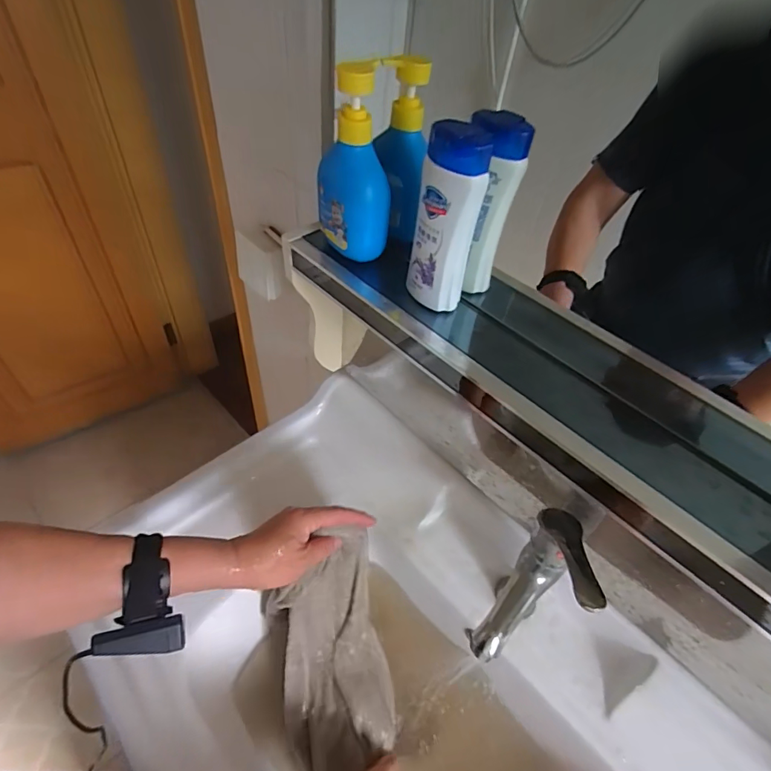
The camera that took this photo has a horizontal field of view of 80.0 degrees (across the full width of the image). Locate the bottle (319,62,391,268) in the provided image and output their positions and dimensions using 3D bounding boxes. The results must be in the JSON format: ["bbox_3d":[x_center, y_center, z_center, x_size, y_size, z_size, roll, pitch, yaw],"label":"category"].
[{"bbox_3d":[-0.031,-0.205,0.434,0.065,0.158,0.058,-6,49,-12],"label":"bottle"}]

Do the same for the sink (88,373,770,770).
[{"bbox_3d":[0.032,0.369,0.524,0.447,0.149,0.806,-32,58,-30],"label":"sink"}]

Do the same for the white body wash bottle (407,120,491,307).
[{"bbox_3d":[0.052,-0.140,0.399,0.054,0.154,0.043,12,48,5],"label":"white body wash bottle"}]

